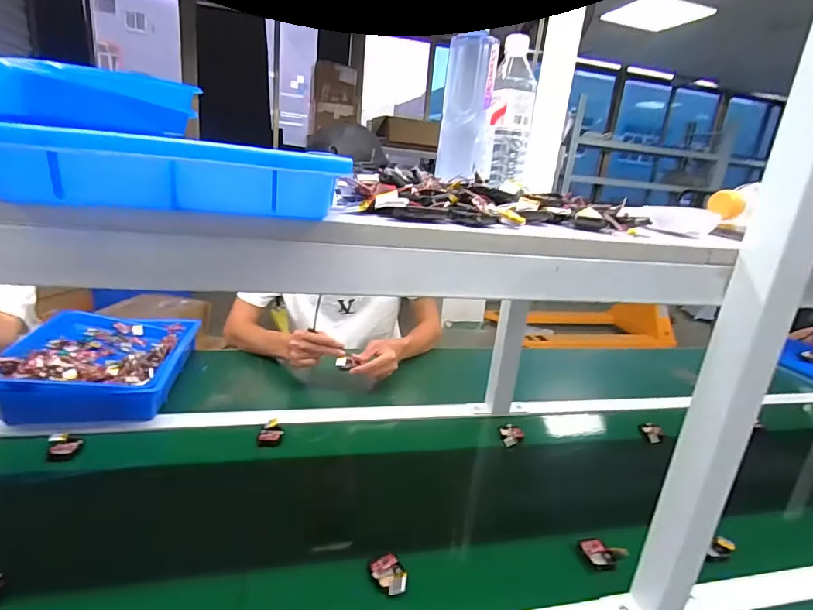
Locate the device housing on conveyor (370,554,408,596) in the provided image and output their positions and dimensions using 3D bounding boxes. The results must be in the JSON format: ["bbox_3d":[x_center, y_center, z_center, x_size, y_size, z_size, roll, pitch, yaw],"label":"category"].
[{"bbox_3d":[-0.020,0.314,0.530,0.037,0.016,0.055,0,19,-19],"label":"device housing on conveyor"}]

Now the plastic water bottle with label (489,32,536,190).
[{"bbox_3d":[0.151,-0.268,0.652,0.061,0.176,0.059,9,18,9],"label":"plastic water bottle with label"}]

